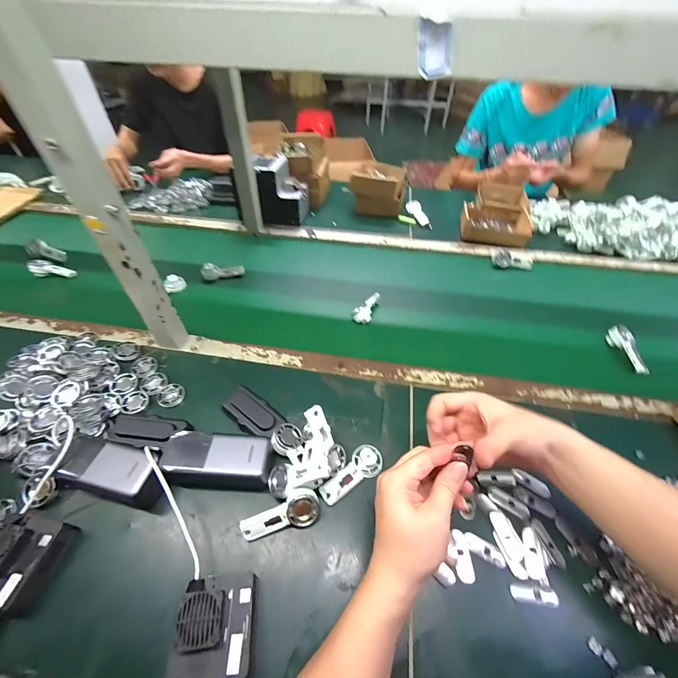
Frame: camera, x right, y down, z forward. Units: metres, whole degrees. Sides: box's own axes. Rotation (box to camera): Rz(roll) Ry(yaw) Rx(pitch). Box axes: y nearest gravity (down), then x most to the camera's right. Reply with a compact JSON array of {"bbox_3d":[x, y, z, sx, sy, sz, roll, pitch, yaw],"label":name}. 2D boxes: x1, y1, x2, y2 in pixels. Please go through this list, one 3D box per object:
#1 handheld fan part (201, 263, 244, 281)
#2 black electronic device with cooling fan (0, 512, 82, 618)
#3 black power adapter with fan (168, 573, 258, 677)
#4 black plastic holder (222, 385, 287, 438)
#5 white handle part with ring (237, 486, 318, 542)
[{"bbox_3d":[-0.272,-0.162,0.722,0.094,0.028,0.026,-12,49,-12],"label":"handheld fan part"},{"bbox_3d":[-0.350,0.240,0.333,0.081,0.045,0.084,6,47,5],"label":"black electronic device with cooling fan"},{"bbox_3d":[-0.118,0.283,0.303,0.069,0.046,0.079,-2,47,-3],"label":"black power adapter with fan"},{"bbox_3d":[-0.130,0.114,0.465,0.097,0.024,0.050,35,56,27],"label":"black plastic holder"},{"bbox_3d":[-0.070,0.215,0.377,0.092,0.039,0.023,-20,8,-7],"label":"white handle part with ring"}]

